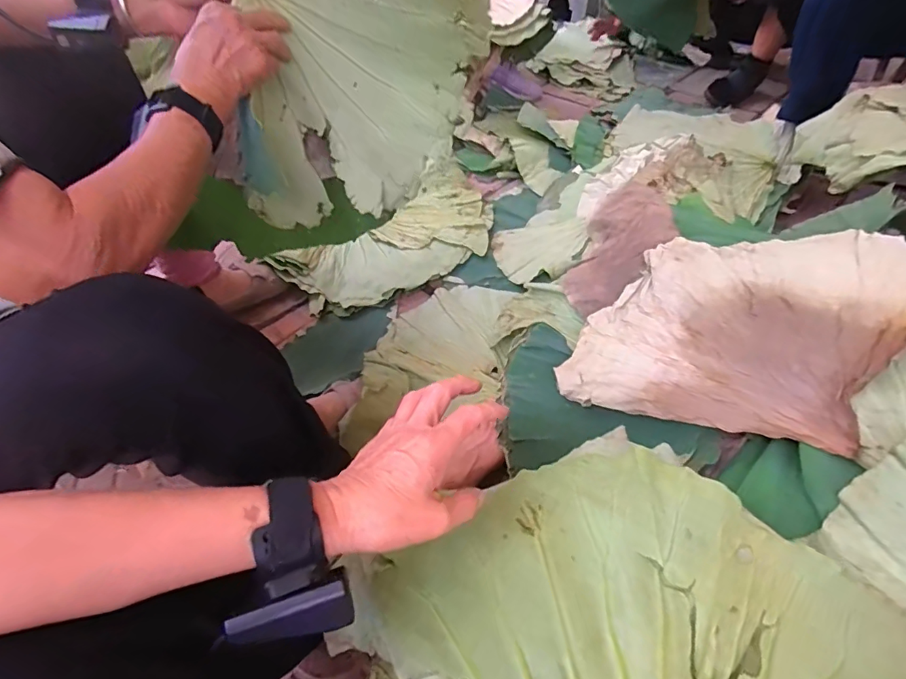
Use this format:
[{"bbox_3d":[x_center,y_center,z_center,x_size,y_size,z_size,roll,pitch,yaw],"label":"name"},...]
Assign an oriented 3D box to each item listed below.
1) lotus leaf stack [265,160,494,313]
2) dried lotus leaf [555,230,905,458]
[{"bbox_3d":[-0.072,-0.224,0.991,0.267,0.052,0.524,27,52,23],"label":"lotus leaf stack"},{"bbox_3d":[0.369,-0.025,0.616,0.399,0.050,0.308,12,67,21],"label":"dried lotus leaf"}]

